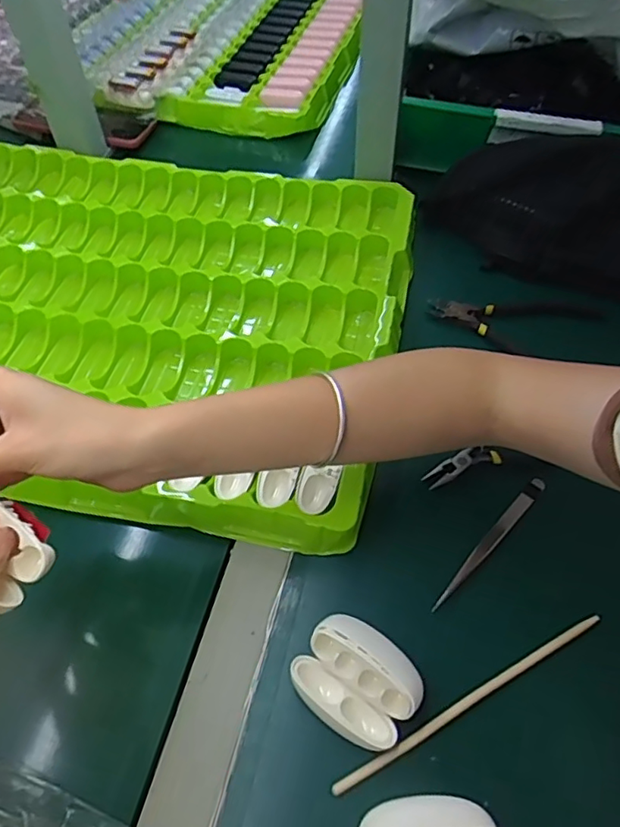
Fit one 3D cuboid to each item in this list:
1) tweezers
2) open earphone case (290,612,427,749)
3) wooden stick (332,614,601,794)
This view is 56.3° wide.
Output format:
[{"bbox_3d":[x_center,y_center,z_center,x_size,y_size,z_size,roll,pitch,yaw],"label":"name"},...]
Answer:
[{"bbox_3d":[0.124,0.088,0.397,0.011,0.011,0.120,37,62,25],"label":"tweezers"},{"bbox_3d":[0.027,0.153,0.334,0.067,0.031,0.056,32,60,22],"label":"open earphone case"},{"bbox_3d":[0.096,0.167,0.339,0.186,0.009,0.007,-24,57,-16],"label":"wooden stick"}]

